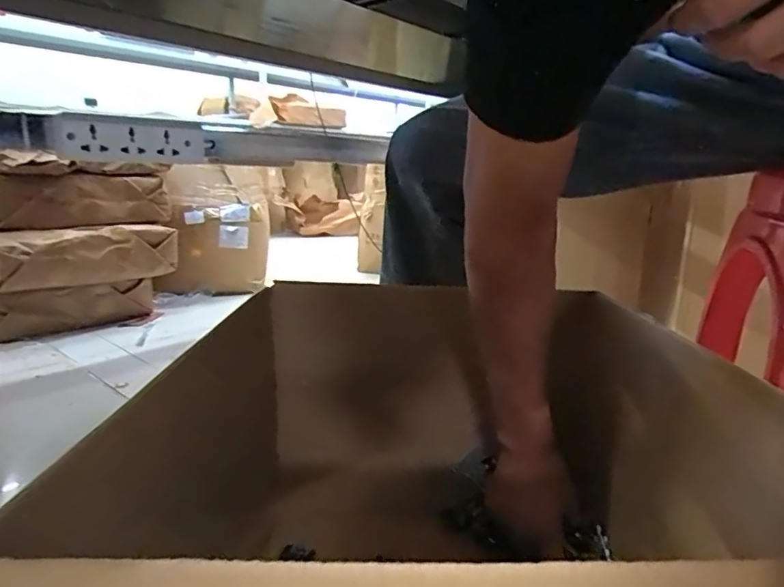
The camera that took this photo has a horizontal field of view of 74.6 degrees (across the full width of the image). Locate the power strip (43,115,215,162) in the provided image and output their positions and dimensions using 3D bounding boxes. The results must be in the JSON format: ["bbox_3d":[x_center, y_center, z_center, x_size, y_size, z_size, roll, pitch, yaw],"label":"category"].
[{"bbox_3d":[-0.314,-0.188,0.628,0.040,0.047,0.205,9,15,34],"label":"power strip"}]

